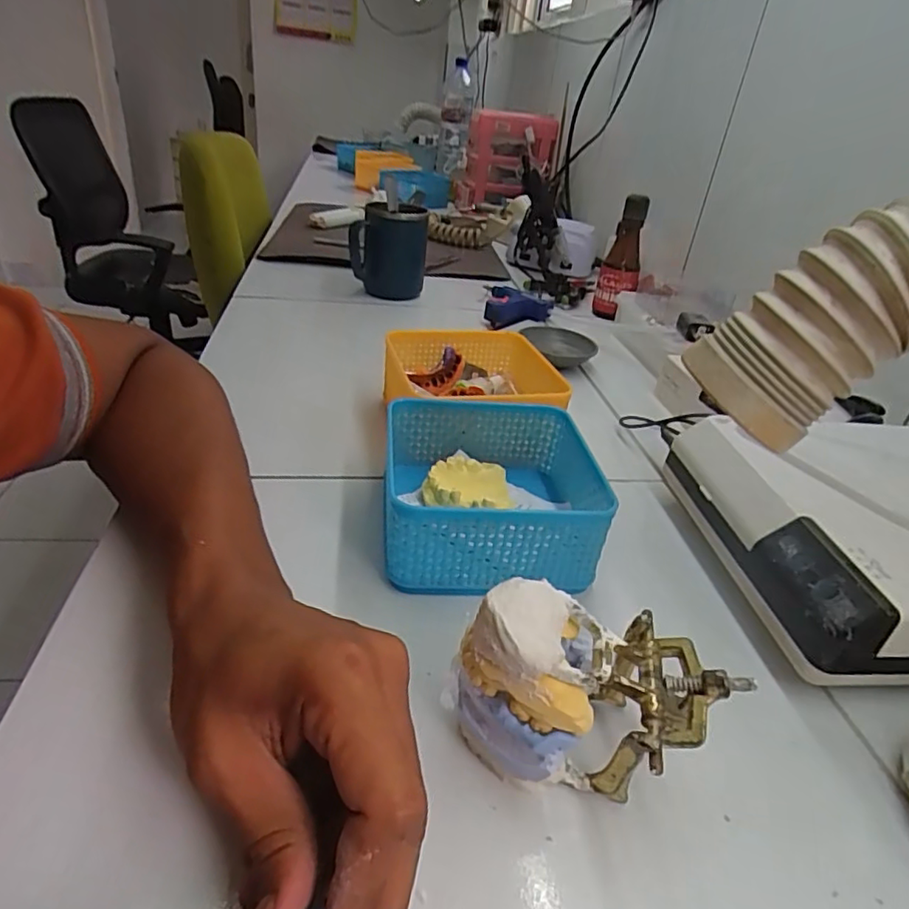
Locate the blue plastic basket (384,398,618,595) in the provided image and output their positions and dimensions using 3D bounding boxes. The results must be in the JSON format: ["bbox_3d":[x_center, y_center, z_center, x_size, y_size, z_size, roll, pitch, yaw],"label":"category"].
[{"bbox_3d":[0.025,0.022,0.385,0.140,0.059,0.130,3,32,-6],"label":"blue plastic basket"}]

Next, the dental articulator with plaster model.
[{"bbox_3d":[0.058,0.106,0.252,0.107,0.079,0.066,2,32,-7],"label":"dental articulator with plaster model"}]

